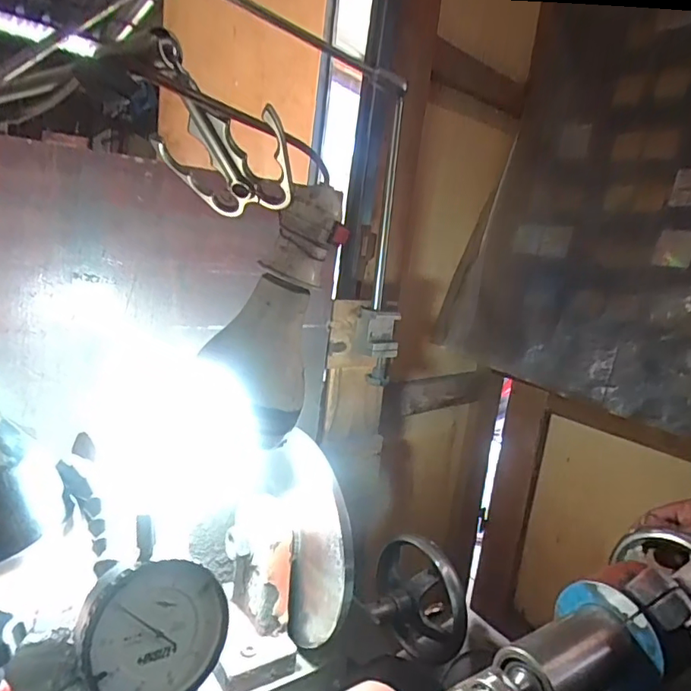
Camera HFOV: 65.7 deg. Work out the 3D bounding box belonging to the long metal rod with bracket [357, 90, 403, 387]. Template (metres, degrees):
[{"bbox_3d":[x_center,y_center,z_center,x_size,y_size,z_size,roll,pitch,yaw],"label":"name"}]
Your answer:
[{"bbox_3d":[0.050,-0.114,0.700,0.061,0.370,0.069,9,35,11],"label":"long metal rod with bracket"}]

